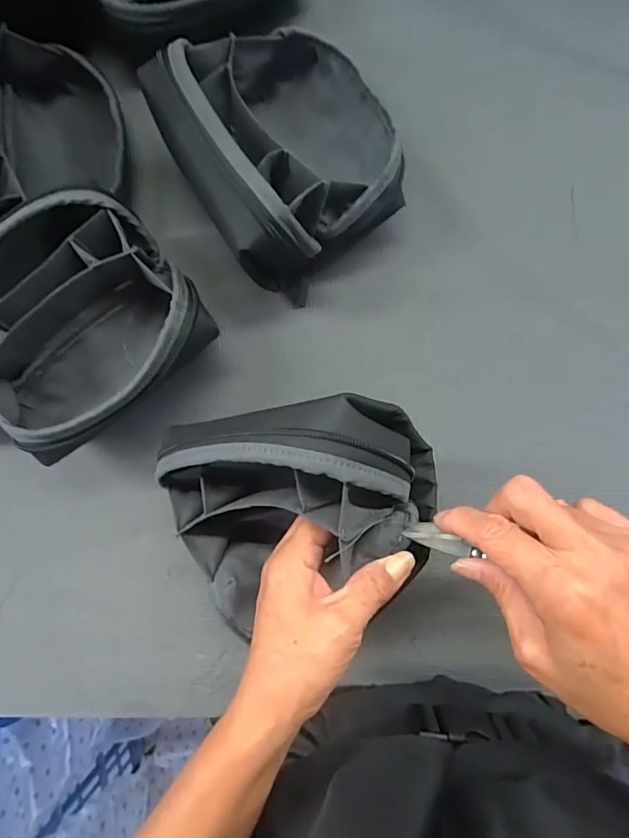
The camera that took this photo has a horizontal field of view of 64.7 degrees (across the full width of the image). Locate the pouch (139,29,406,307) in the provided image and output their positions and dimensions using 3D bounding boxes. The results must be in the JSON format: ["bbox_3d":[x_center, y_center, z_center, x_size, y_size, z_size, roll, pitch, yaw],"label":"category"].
[{"bbox_3d":[-0.022,-0.206,0.365,0.154,0.117,0.171,-37,83,2],"label":"pouch"}]

